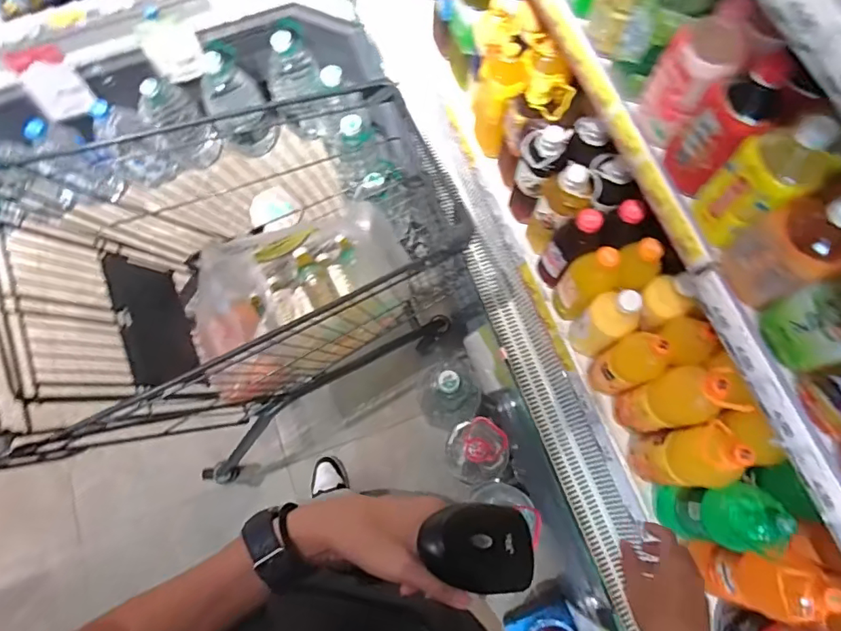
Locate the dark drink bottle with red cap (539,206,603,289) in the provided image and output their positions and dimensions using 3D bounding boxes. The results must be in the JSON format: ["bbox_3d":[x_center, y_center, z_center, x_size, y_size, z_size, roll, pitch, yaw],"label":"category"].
[{"bbox_3d":[0.306,-0.131,1.040,0.072,0.260,0.068,-14,73,-3],"label":"dark drink bottle with red cap"}]

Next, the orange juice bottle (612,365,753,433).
[{"bbox_3d":[0.452,0.150,0.896,0.103,0.301,0.098,-4,70,-17],"label":"orange juice bottle"}]

